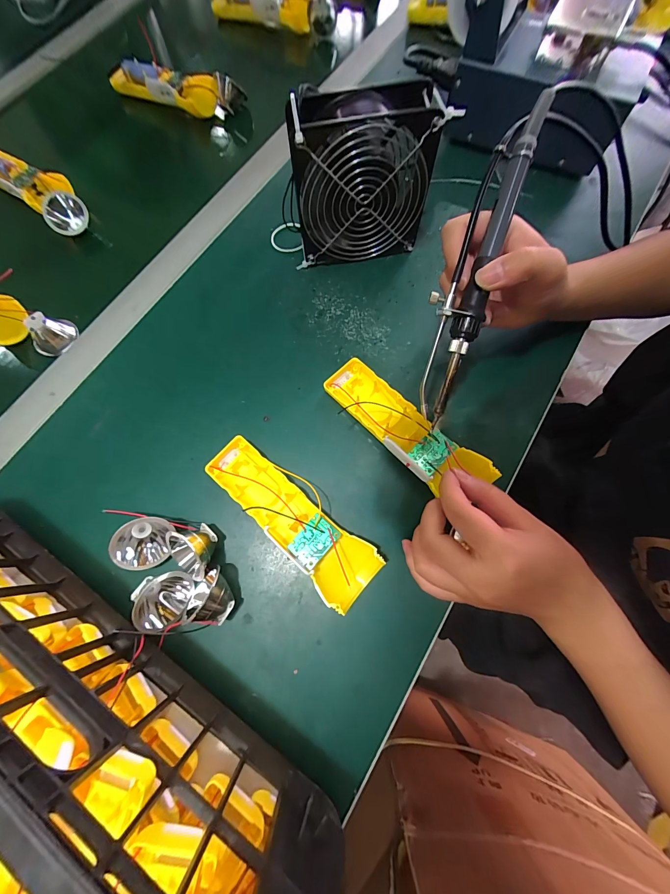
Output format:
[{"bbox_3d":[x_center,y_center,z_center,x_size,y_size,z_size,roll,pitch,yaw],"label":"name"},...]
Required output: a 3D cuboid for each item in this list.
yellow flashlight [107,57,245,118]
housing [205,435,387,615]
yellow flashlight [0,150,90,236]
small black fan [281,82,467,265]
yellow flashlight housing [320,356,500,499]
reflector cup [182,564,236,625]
[{"bbox_3d":[-0.226,-0.486,0.431,0.201,0.034,0.047,14,75,5],"label":"yellow flashlight"},{"bbox_3d":[-0.037,0.055,0.265,0.165,0.029,0.051,43,78,13],"label":"housing"},{"bbox_3d":[-0.373,-0.322,0.383,0.179,0.038,0.055,37,77,11],"label":"yellow flashlight"},{"bbox_3d":[0.020,-0.243,0.297,0.135,0.123,0.049,-9,73,-2],"label":"small black fan"},{"bbox_3d":[0.058,-0.017,0.278,0.046,0.021,0.158,-43,69,-10],"label":"yellow flashlight housing"},{"bbox_3d":[-0.095,0.114,0.245,0.032,0.031,0.037,4,73,2],"label":"reflector cup"}]

